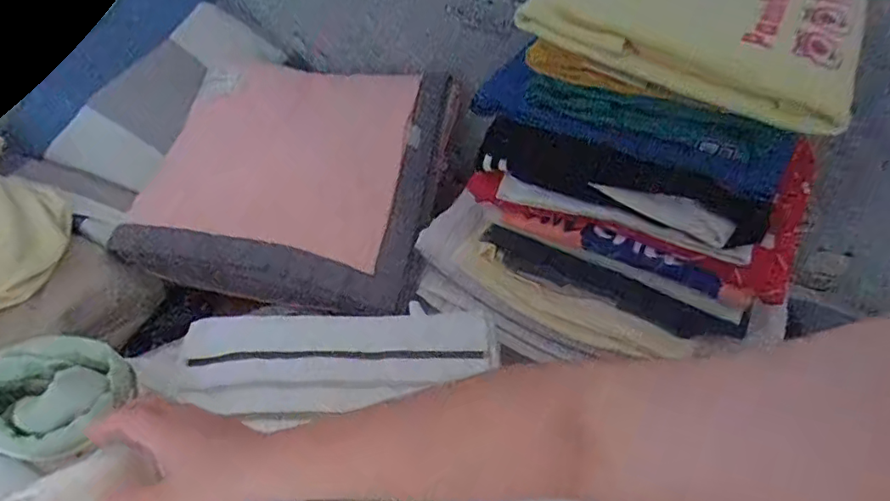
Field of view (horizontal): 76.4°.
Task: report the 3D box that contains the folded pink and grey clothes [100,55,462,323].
[{"bbox_3d":[-0.213,-0.112,0.823,0.418,0.094,0.386,6,61,6],"label":"folded pink and grey clothes"}]

